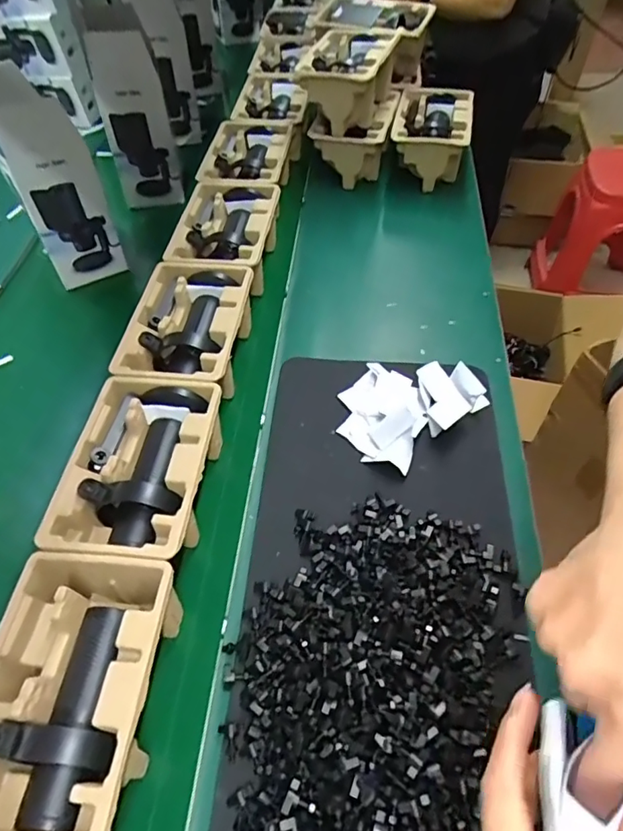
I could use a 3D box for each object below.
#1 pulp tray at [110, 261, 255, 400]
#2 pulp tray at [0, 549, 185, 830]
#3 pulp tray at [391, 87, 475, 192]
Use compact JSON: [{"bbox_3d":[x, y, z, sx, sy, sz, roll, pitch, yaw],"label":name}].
[{"bbox_3d":[-0.170,-0.108,0.752,0.152,0.096,0.225,4,49,4],"label":"pulp tray"},{"bbox_3d":[-0.210,0.254,0.480,0.158,0.104,0.229,4,49,5],"label":"pulp tray"},{"bbox_3d":[0.241,-0.560,1.066,0.146,0.114,0.203,9,49,9],"label":"pulp tray"}]

